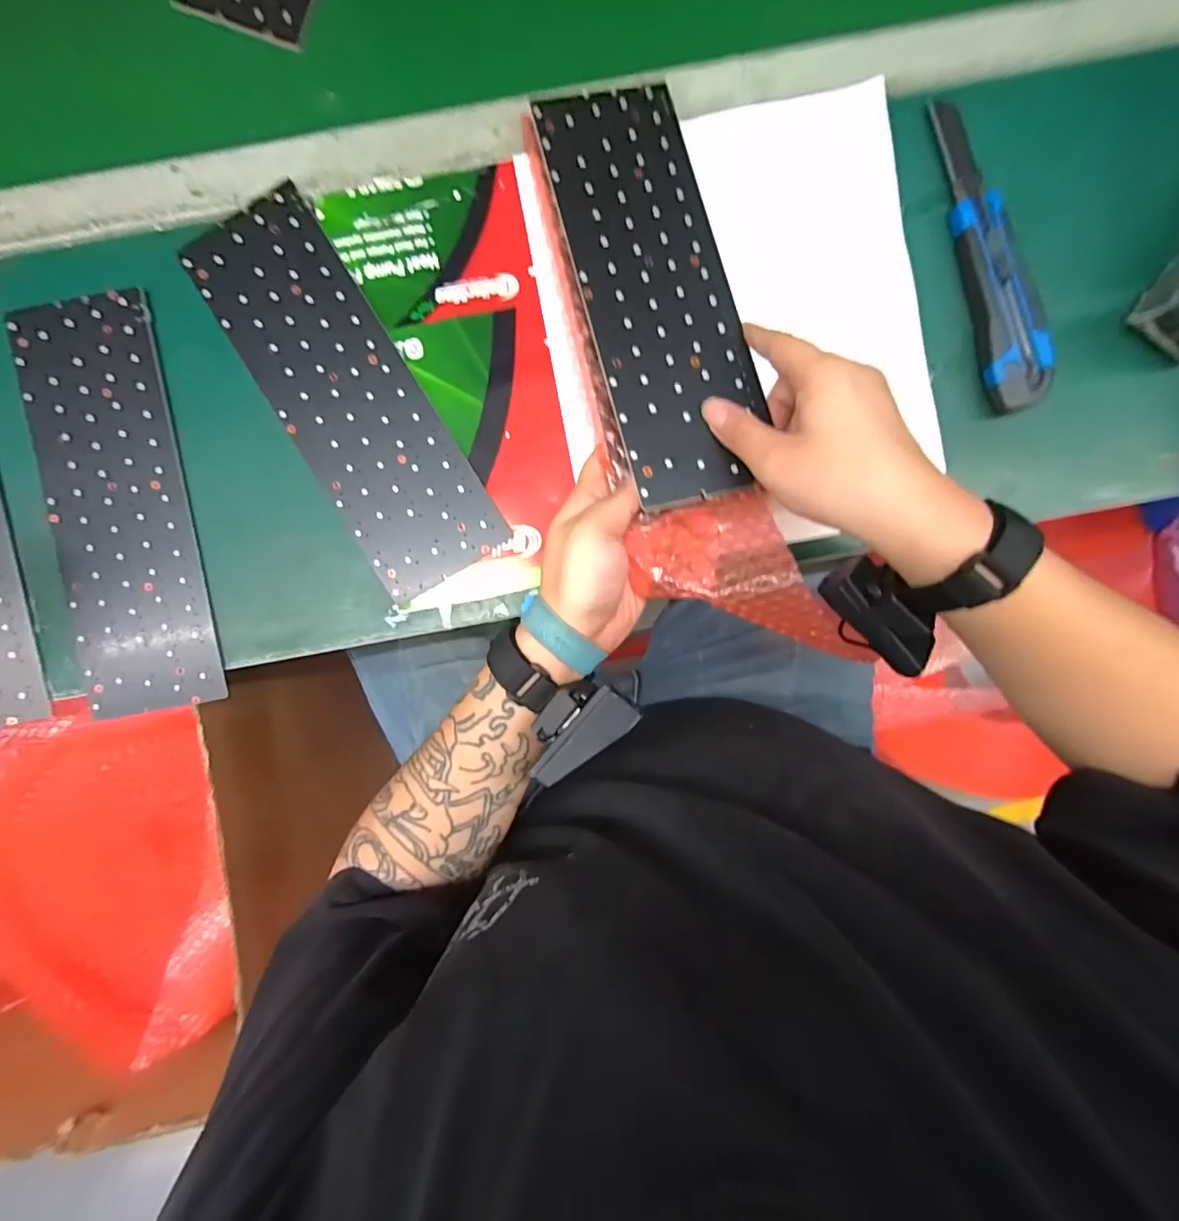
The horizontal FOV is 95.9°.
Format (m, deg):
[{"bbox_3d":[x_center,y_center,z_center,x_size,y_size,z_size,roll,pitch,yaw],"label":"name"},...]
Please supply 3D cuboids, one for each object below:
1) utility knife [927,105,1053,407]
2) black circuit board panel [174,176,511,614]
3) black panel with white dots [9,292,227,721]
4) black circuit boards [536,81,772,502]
[{"bbox_3d":[0.268,-0.236,0.353,0.041,0.020,0.204,-11,90,0],"label":"utility knife"},{"bbox_3d":[-0.164,-0.145,0.363,0.090,0.004,0.276,-31,90,0],"label":"black circuit board panel"},{"bbox_3d":[-0.322,-0.070,0.362,0.091,0.004,0.277,-10,90,0],"label":"black panel with white dots"},{"bbox_3d":[0.042,-0.204,0.333,0.094,0.004,0.276,-14,83,-6],"label":"black circuit boards"}]

